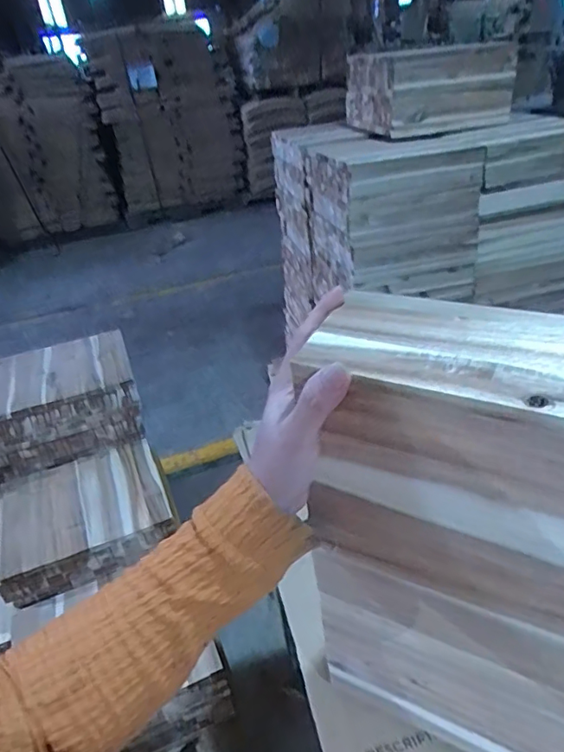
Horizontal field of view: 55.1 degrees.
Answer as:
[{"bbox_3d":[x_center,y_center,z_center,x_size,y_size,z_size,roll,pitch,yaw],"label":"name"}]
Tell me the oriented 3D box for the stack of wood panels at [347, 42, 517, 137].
[{"bbox_3d":[0.433,-0.894,1.676,0.372,0.220,0.398,-12,33,-7],"label":"stack of wood panels"}]

